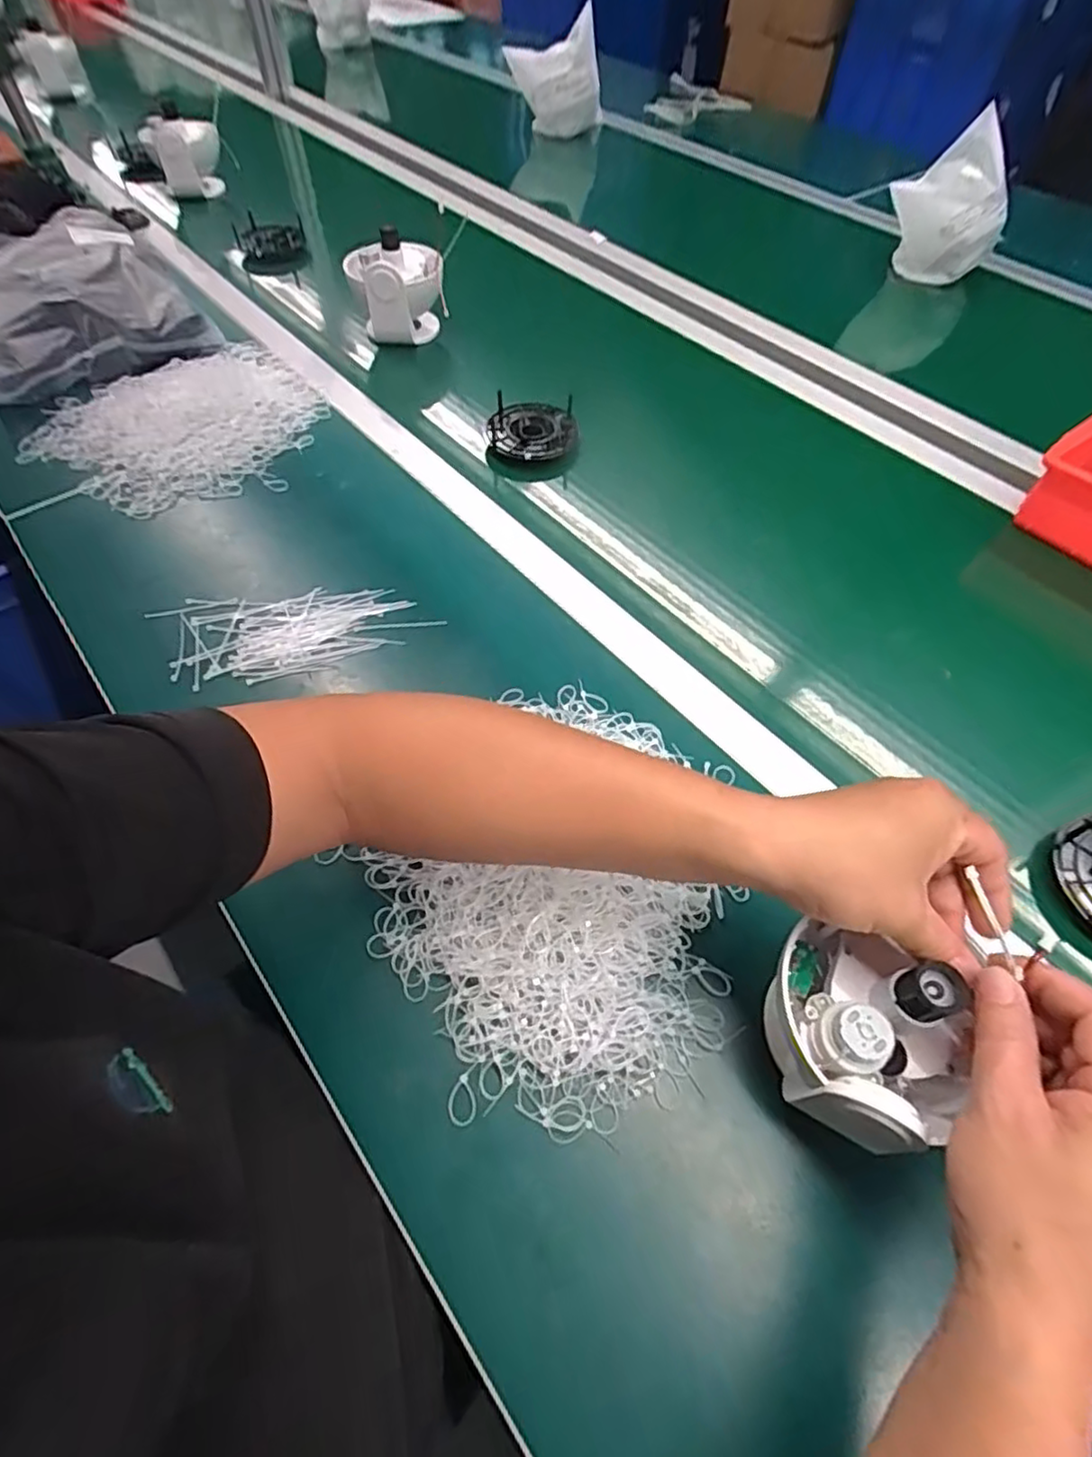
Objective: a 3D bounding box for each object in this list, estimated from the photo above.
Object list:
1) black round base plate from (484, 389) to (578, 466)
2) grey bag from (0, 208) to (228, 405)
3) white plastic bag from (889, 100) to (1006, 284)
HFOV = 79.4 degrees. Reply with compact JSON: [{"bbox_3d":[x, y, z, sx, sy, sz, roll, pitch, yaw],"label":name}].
[{"bbox_3d":[-0.016,-0.329,0.733,0.098,0.033,0.112,-1,56,-2],"label":"black round base plate"},{"bbox_3d":[-0.579,-0.526,0.802,0.247,0.093,0.272,-28,61,-19],"label":"grey bag"},{"bbox_3d":[0.561,-0.724,0.911,0.063,0.165,0.143,-39,66,-22],"label":"white plastic bag"}]

